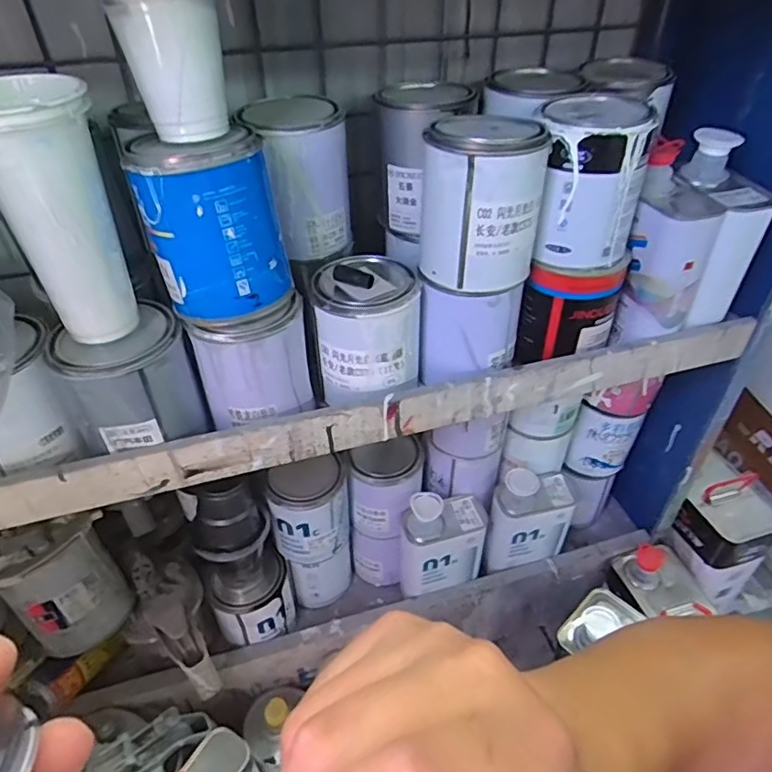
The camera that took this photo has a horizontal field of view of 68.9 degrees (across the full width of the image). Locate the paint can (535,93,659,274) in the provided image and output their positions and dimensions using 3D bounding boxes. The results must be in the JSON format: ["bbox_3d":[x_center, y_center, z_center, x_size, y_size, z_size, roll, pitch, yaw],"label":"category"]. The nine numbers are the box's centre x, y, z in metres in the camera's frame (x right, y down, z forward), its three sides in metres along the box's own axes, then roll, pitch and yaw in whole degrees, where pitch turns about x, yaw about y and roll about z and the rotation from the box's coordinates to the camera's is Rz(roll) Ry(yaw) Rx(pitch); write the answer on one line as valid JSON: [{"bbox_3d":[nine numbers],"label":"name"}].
[{"bbox_3d":[0.189,-0.190,0.533,0.100,0.136,0.086,14,42,18],"label":"paint can"}]

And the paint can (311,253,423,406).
[{"bbox_3d":[-0.016,-0.054,0.570,0.101,0.129,0.101,-1,39,1],"label":"paint can"}]

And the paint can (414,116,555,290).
[{"bbox_3d":[0.087,-0.160,0.505,0.088,0.131,0.088,-1,39,1],"label":"paint can"}]

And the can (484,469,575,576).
[{"bbox_3d":[0.211,0.201,0.824,0.121,0.205,0.065,-17,42,-17],"label":"can"}]

